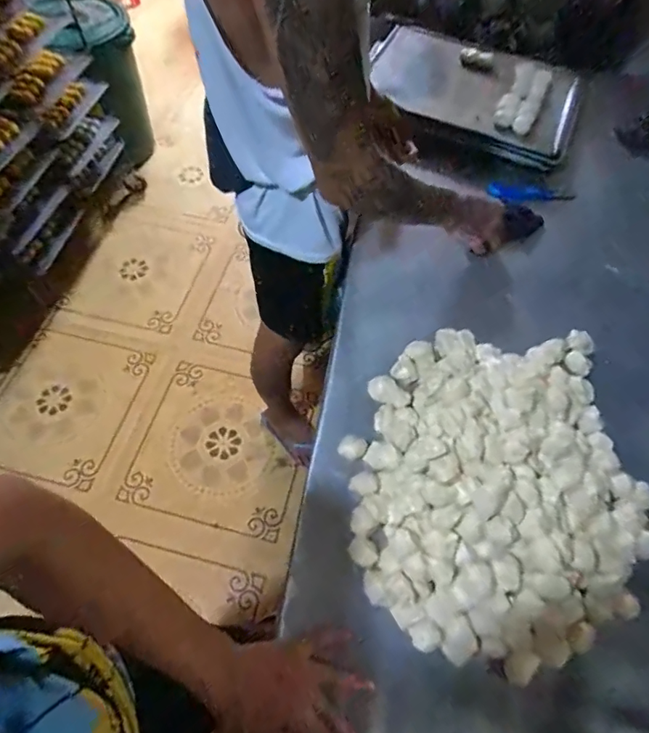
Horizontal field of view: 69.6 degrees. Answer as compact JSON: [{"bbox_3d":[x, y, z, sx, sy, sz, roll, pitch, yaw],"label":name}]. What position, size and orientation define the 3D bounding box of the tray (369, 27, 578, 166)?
[{"bbox_3d":[0.317,-0.611,1.029,0.454,0.034,0.314,22,62,10],"label":"tray"}]

